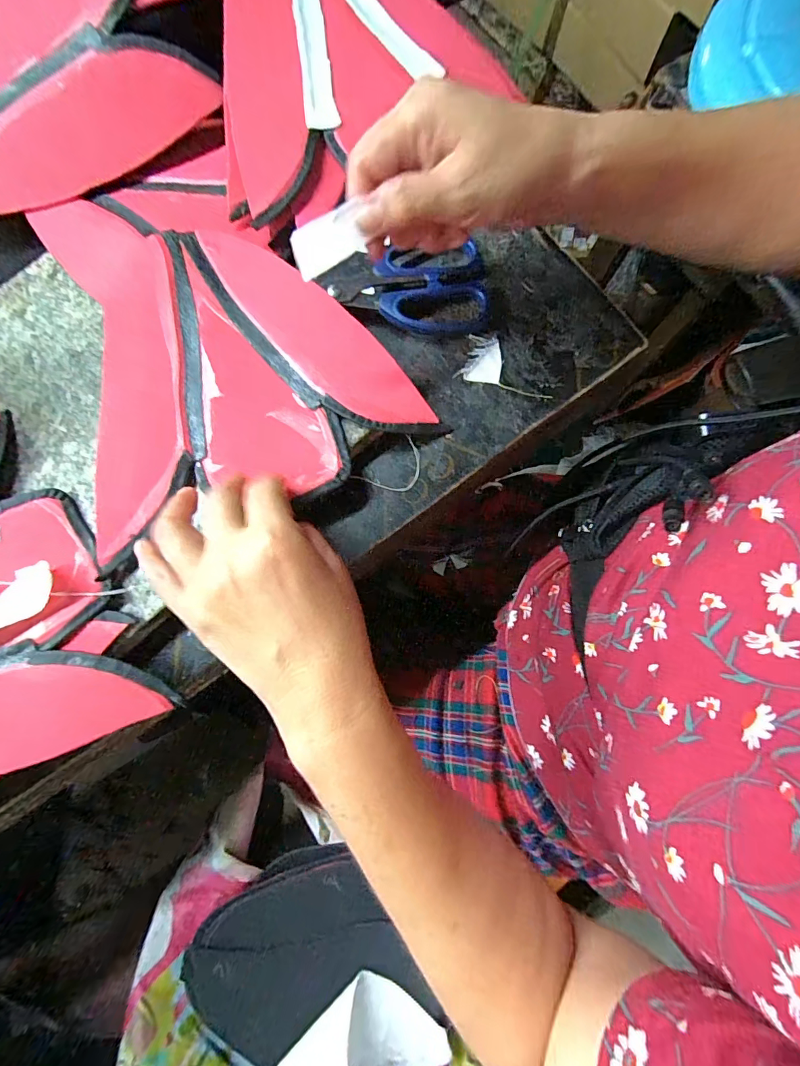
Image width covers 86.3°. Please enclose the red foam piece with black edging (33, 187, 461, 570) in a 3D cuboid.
[{"bbox_3d":[-0.126,-0.146,0.298,0.216,0.020,0.273,-22,80,-4],"label":"red foam piece with black edging"}]

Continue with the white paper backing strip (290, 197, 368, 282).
[{"bbox_3d":[-0.039,-0.155,0.227,0.037,0.007,0.024,-22,111,7],"label":"white paper backing strip"}]

